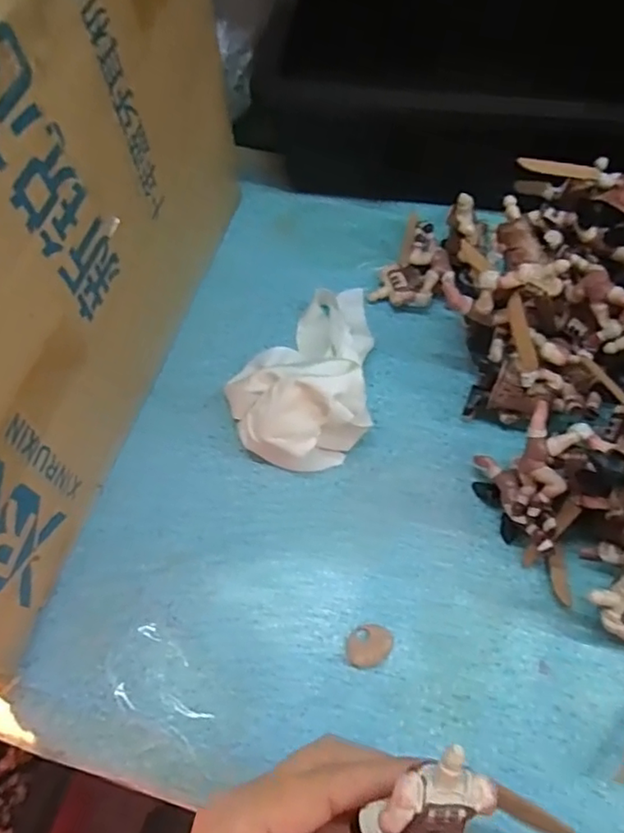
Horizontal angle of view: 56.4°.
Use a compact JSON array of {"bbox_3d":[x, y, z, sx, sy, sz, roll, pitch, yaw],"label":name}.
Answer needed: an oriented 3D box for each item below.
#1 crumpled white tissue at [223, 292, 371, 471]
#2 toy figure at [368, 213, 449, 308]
[{"bbox_3d":[-0.007,-0.040,0.357,0.087,0.060,0.137,3,63,2],"label":"crumpled white tissue"},{"bbox_3d":[0.072,-0.102,0.401,0.040,0.030,0.056,27,66,15],"label":"toy figure"}]

